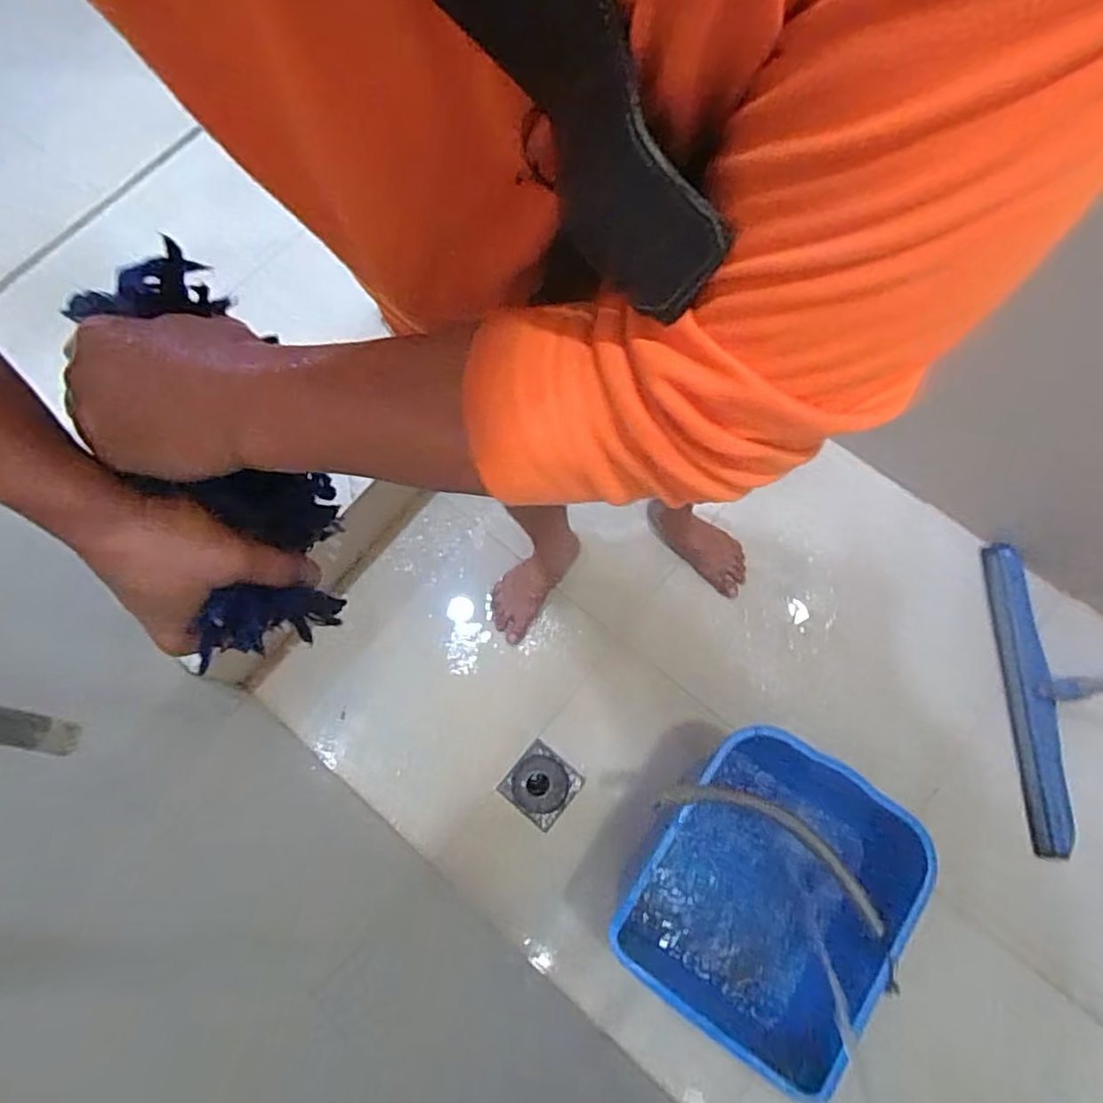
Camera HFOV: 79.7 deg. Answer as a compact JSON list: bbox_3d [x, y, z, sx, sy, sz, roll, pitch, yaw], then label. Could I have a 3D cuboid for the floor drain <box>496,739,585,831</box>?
[{"bbox_3d":[-0.018,0.418,1.190,0.113,0.011,0.117,38,77,12],"label":"floor drain"}]

